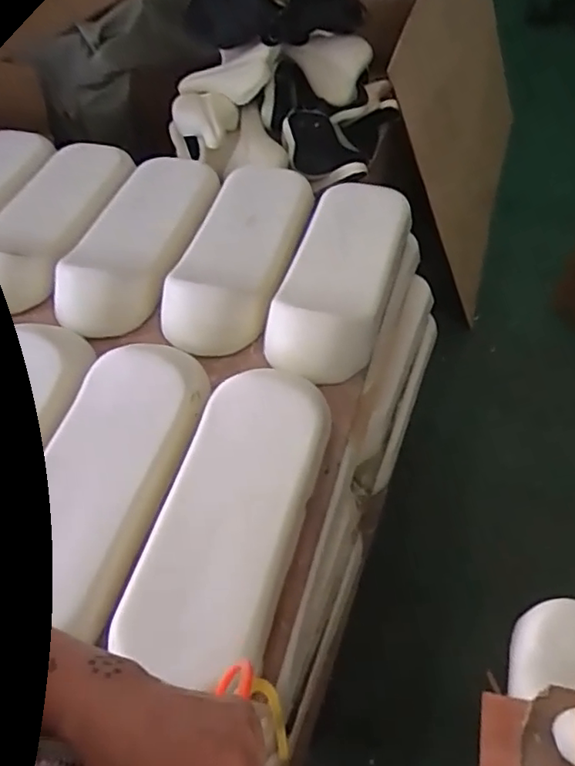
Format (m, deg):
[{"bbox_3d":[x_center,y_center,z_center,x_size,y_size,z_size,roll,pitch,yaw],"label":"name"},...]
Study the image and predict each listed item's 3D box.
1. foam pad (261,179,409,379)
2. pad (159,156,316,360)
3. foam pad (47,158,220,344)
[{"bbox_3d":[0.094,-0.199,0.988,0.164,0.095,0.410,12,58,12],"label":"foam pad"},{"bbox_3d":[-0.077,-0.232,1.002,0.166,0.066,0.438,10,58,10],"label":"pad"},{"bbox_3d":[-0.253,-0.263,1.024,0.176,0.074,0.411,11,58,11],"label":"foam pad"}]

